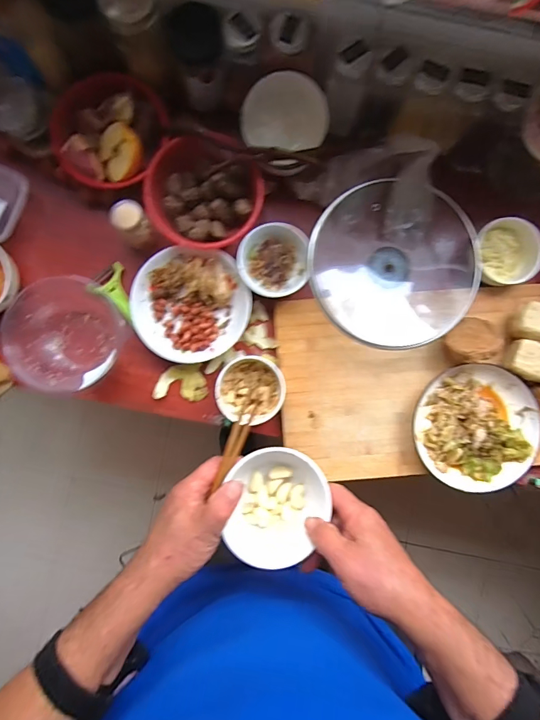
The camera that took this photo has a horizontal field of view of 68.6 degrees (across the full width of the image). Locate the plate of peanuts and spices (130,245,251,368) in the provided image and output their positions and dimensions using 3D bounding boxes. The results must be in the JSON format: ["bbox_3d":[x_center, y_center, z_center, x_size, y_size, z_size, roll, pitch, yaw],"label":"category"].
[{"bbox_3d":[-0.127,-0.088,0.646,0.185,0.032,0.178,0,90,-1],"label":"plate of peanuts and spices"}]

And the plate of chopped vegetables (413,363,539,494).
[{"bbox_3d":[0.328,0.108,0.641,0.194,0.043,0.192,0,90,-1],"label":"plate of chopped vegetables"}]

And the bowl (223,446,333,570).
[{"bbox_3d":[0.008,0.148,0.406,0.097,0.061,0.097,5,90,-1],"label":"bowl"}]

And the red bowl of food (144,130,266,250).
[{"bbox_3d":[-0.100,-0.272,0.647,0.188,0.090,0.180,0,90,-1],"label":"red bowl of food"}]

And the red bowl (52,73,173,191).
[{"bbox_3d":[-0.255,-0.363,0.625,0.175,0.084,0.167,0,90,-1],"label":"red bowl"}]

